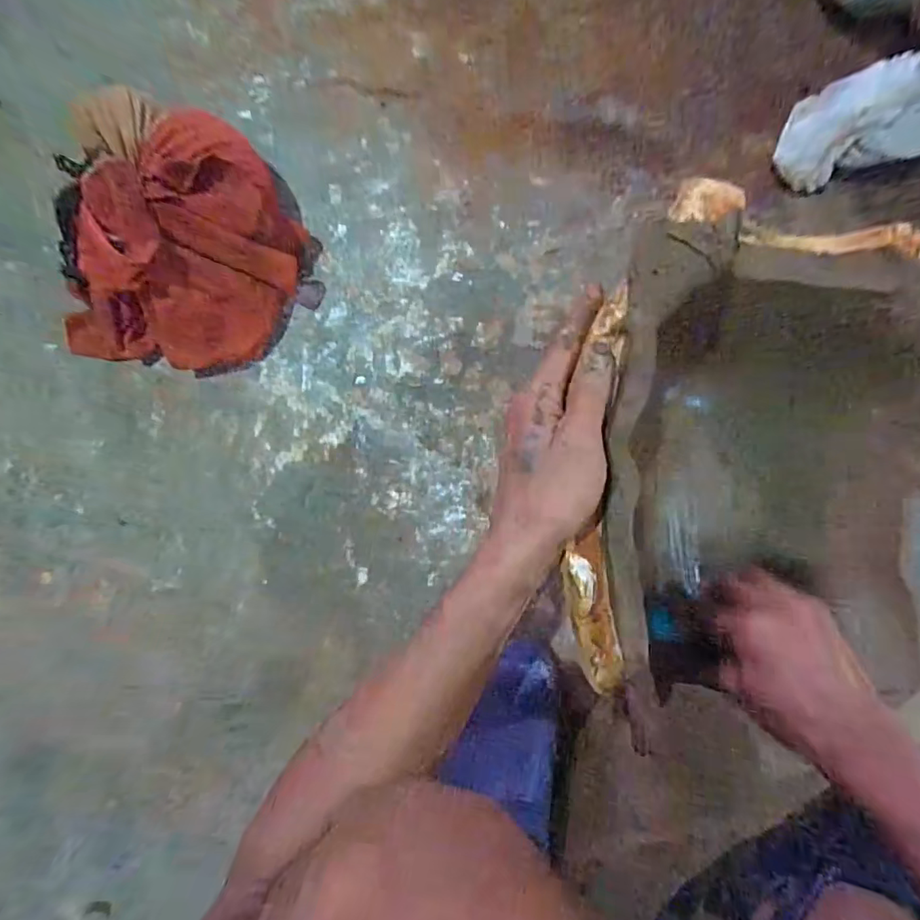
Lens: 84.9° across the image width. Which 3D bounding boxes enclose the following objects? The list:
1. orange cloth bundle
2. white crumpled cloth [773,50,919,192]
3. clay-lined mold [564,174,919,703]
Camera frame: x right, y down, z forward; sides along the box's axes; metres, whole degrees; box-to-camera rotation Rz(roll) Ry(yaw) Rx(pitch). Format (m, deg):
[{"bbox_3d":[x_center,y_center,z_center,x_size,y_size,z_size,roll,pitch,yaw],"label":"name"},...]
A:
[{"bbox_3d":[-0.246,-0.184,0.435,0.184,0.114,0.223,20,91,0],"label":"orange cloth bundle"},{"bbox_3d":[0.365,-0.306,0.451,0.152,0.066,0.084,-14,91,1],"label":"white crumpled cloth"},{"bbox_3d":[0.211,-0.015,0.373,0.253,0.164,0.298,4,91,0],"label":"clay-lined mold"}]

